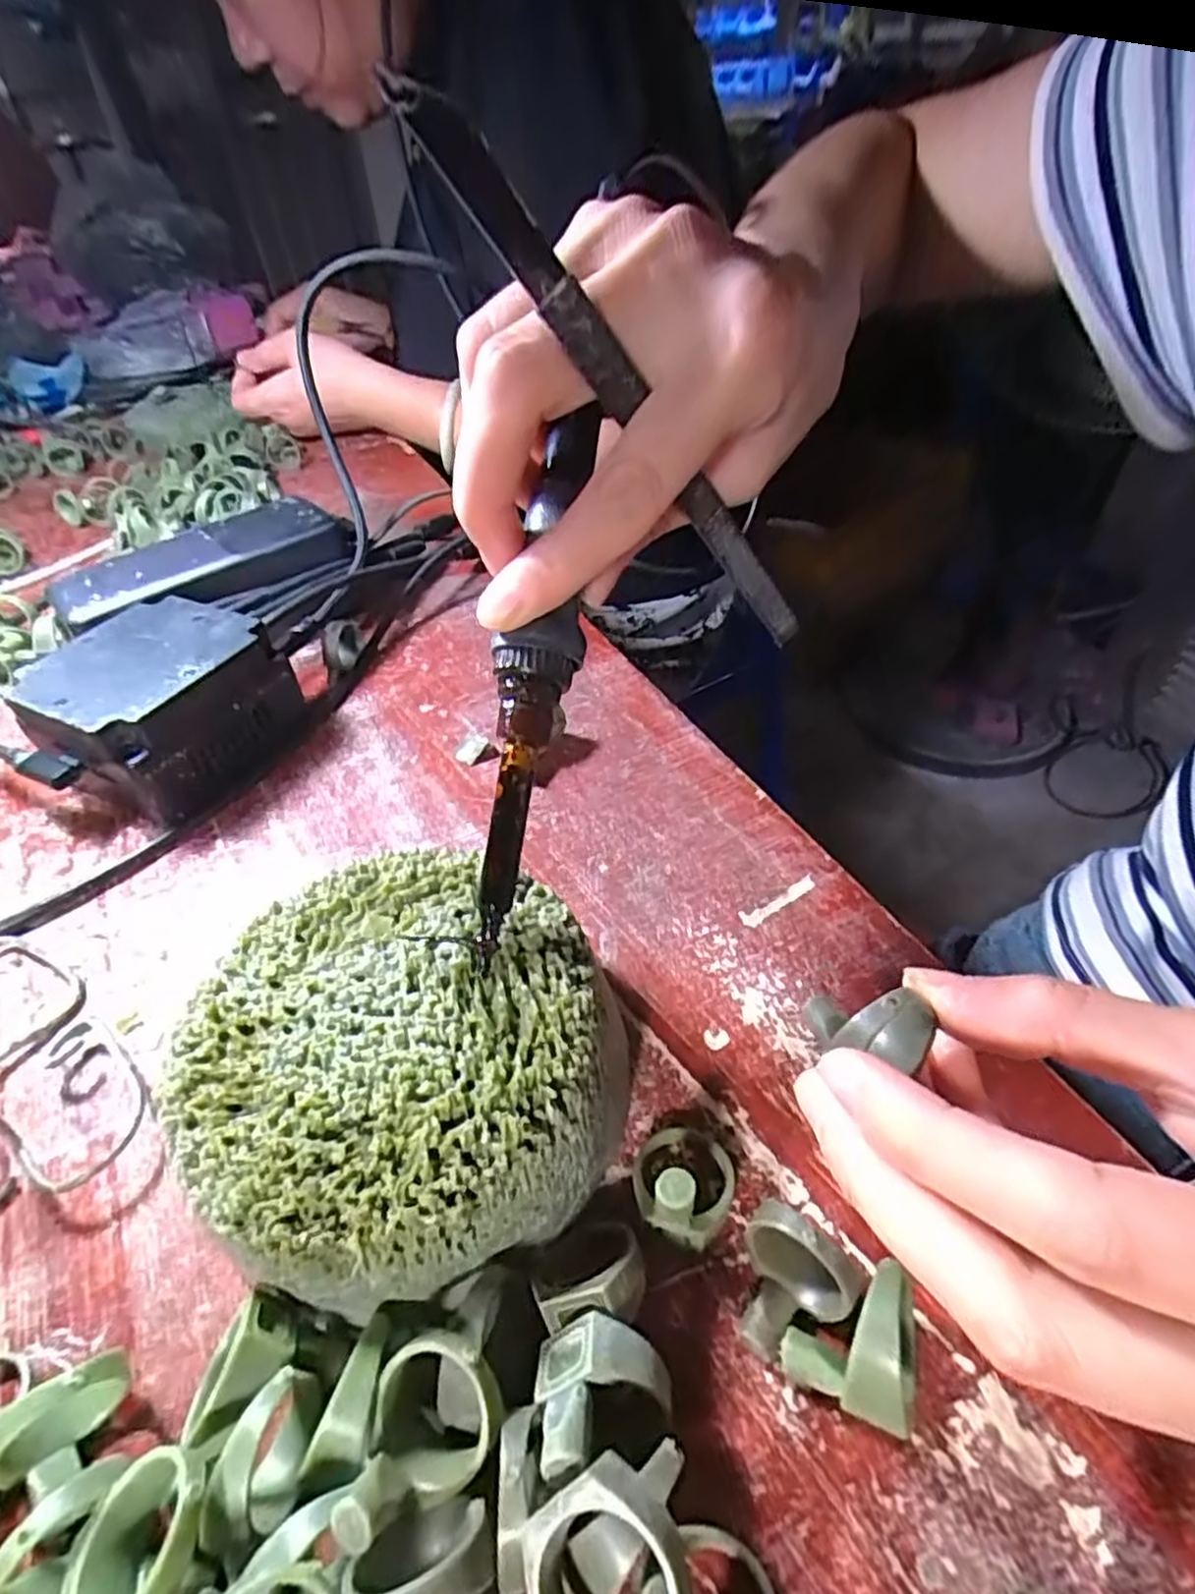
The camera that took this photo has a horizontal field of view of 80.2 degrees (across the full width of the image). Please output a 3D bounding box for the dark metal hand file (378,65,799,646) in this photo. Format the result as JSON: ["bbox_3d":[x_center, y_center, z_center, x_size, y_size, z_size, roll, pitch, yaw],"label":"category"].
[{"bbox_3d":[0.017,-0.080,0.168,0.009,0.165,0.004,-49,51,9],"label":"dark metal hand file"}]

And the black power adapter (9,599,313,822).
[{"bbox_3d":[-0.176,-0.037,0.292,0.079,0.050,0.084,22,51,25],"label":"black power adapter"}]

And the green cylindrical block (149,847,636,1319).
[{"bbox_3d":[-0.046,0.066,0.178,0.095,0.046,0.100,-3,45,3],"label":"green cylindrical block"}]

